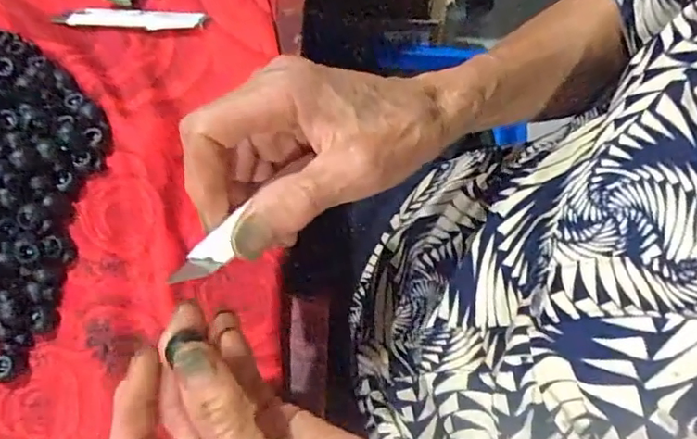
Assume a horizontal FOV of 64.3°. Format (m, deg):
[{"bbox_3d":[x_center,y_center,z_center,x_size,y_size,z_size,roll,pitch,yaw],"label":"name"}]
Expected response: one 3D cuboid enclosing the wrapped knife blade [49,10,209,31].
[{"bbox_3d":[-0.149,-0.140,0.385,0.101,0.004,0.015,1,66,-3],"label":"wrapped knife blade"}]

